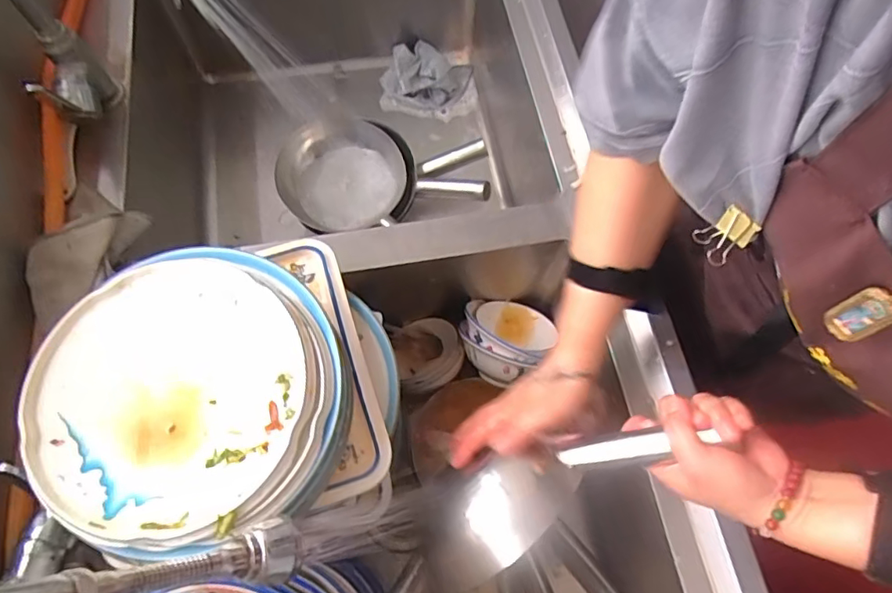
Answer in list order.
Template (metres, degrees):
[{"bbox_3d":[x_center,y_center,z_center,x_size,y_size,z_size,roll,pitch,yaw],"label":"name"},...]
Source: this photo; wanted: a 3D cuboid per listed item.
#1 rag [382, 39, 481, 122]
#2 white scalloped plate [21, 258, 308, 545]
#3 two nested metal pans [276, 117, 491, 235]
[{"bbox_3d":[-0.029,-0.388,0.949,0.167,0.065,0.121,6,69,1],"label":"rag"},{"bbox_3d":[-0.216,0.074,0.415,0.202,0.020,0.202,1,69,-2],"label":"white scalloped plate"},{"bbox_3d":[-0.100,-0.194,0.816,0.310,0.084,0.166,-4,69,-3],"label":"two nested metal pans"}]

